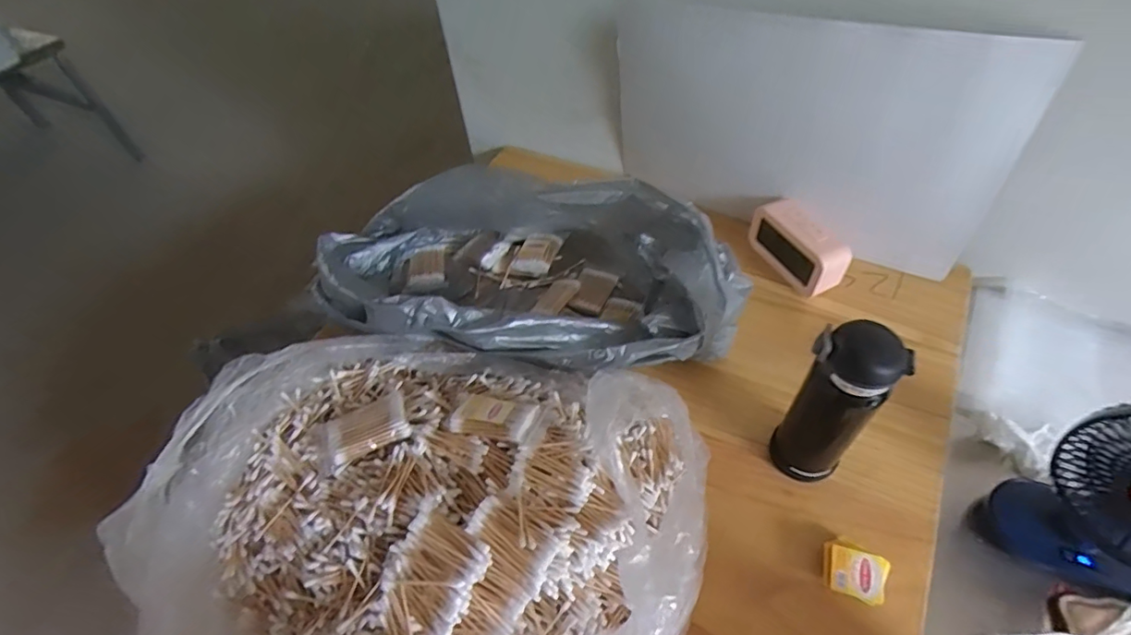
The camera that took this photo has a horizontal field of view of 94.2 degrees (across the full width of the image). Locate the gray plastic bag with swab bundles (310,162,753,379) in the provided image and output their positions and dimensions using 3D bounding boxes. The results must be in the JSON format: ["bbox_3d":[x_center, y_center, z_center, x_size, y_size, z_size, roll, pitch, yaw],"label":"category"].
[{"bbox_3d":[-0.052,-0.056,0.666,0.517,0.166,0.259,3,50,9],"label":"gray plastic bag with swab bundles"}]

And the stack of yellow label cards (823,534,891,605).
[{"bbox_3d":[0.267,0.238,0.489,0.055,0.024,0.051,22,55,23],"label":"stack of yellow label cards"}]

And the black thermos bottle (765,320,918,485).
[{"bbox_3d":[0.244,0.086,0.492,0.054,0.204,0.067,-21,51,-11],"label":"black thermos bottle"}]

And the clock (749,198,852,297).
[{"bbox_3d":[0.316,-0.099,0.712,0.059,0.070,0.136,-21,51,-11],"label":"clock"}]

